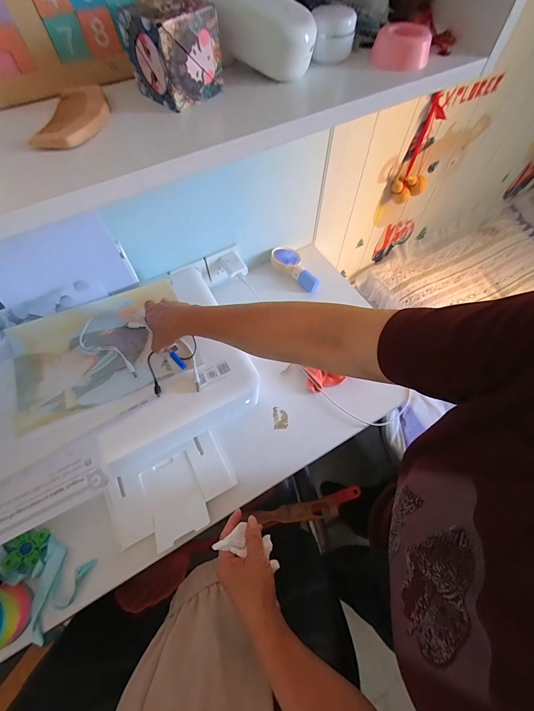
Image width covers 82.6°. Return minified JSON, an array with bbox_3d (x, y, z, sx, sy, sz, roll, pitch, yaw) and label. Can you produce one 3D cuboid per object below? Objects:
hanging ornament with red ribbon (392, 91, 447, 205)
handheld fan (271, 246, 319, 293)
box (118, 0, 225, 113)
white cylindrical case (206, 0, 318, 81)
[{"bbox_3d":[0.403,-0.519,0.792,0.063,0.226,0.095,38,67,19],"label":"hanging ornament with red ribbon"},{"bbox_3d":[0.076,-0.231,0.800,0.151,0.032,0.069,44,68,5],"label":"handheld fan"},{"bbox_3d":[-0.084,-0.280,0.280,0.056,0.060,0.065,41,68,20],"label":"box"},{"bbox_3d":[-0.018,-0.329,0.302,0.136,0.054,0.041,33,64,-4],"label":"white cylindrical case"}]

